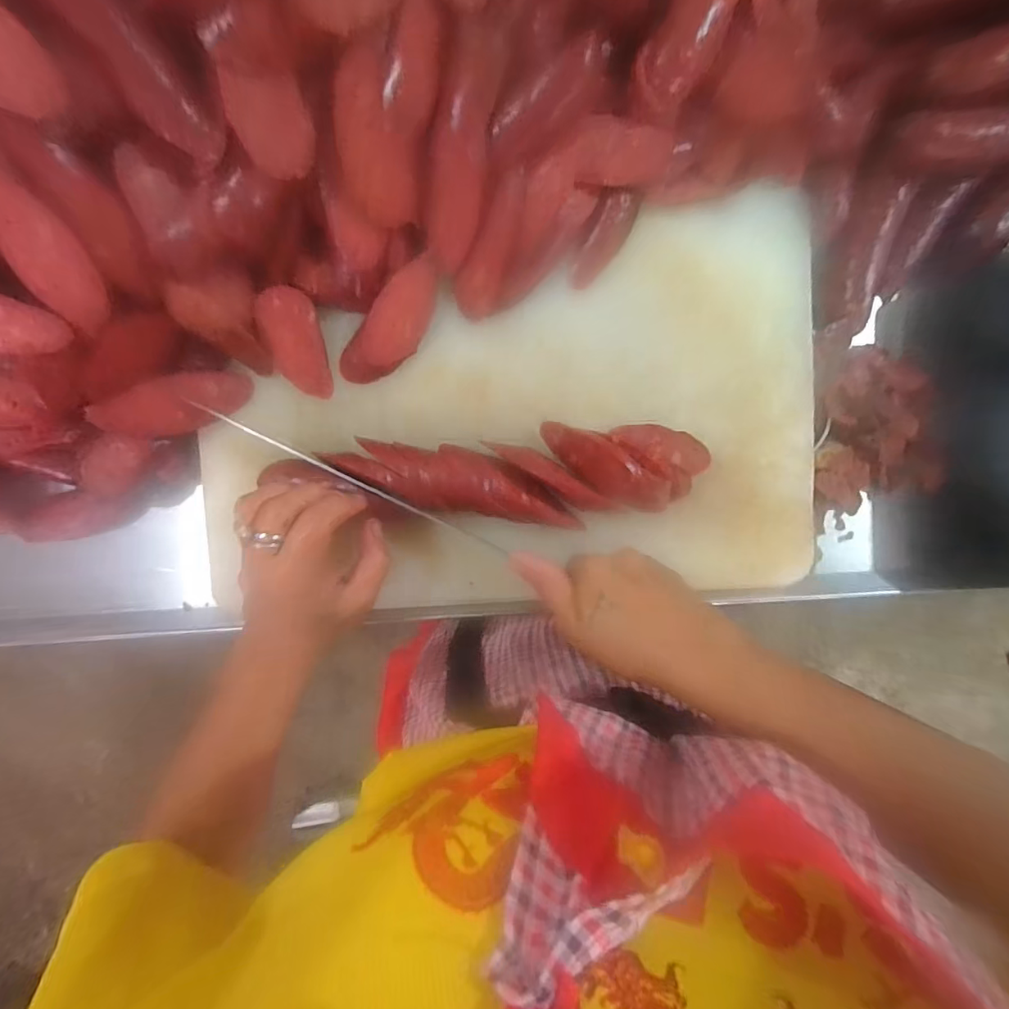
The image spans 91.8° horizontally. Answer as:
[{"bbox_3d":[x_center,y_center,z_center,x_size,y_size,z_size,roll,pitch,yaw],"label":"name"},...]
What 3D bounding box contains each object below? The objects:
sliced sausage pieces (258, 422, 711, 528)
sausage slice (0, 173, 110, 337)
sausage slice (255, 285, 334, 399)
[{"bbox_3d":[-0.008,-0.018,0.325,0.281,0.026,0.062,-2,94,-4],"label":"sliced sausage pieces"},{"bbox_3d":[-0.252,-0.136,0.269,0.031,0.008,0.082,-17,127,-1],"label":"sausage slice"},{"bbox_3d":[-0.139,-0.108,0.330,0.035,0.007,0.072,-17,113,-1],"label":"sausage slice"}]

